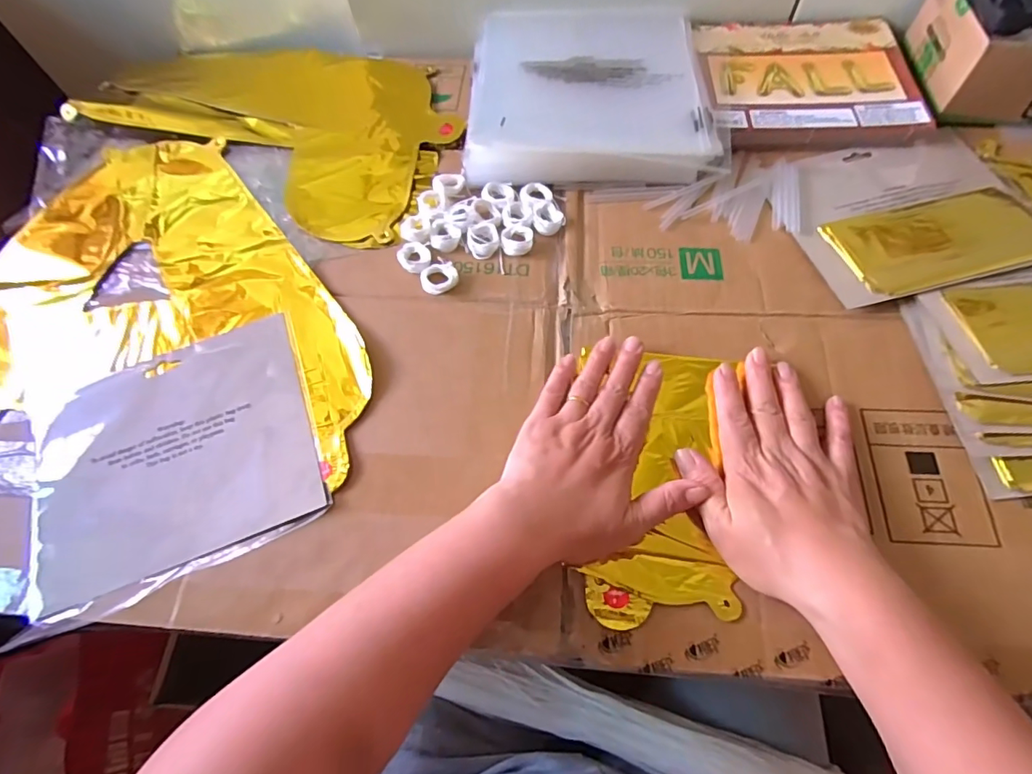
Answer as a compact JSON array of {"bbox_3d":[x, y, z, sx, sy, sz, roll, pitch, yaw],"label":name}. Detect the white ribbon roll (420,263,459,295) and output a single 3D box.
[{"bbox_3d":[-0.061,-0.088,0.417,0.030,0.007,0.025,-18,65,-5],"label":"white ribbon roll"}]

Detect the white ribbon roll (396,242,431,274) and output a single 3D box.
[{"bbox_3d":[-0.084,-0.108,0.426,0.026,0.010,0.032,-5,64,1],"label":"white ribbon roll"}]

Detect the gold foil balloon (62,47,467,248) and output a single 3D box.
[{"bbox_3d":[-0.250,-0.289,0.541,0.412,0.038,0.225,26,69,15],"label":"gold foil balloon"}]

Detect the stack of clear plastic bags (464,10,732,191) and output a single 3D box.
[{"bbox_3d":[0.068,-0.290,0.494,0.218,0.031,0.236,0,64,3],"label":"stack of clear plastic bags"}]

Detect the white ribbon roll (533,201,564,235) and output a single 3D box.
[{"bbox_3d":[0.028,-0.146,0.444,0.024,0.007,0.034,0,64,3],"label":"white ribbon roll"}]

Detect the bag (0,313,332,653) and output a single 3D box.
[{"bbox_3d":[-0.243,0.050,0.360,0.199,0.026,0.173,-23,67,-5],"label":"bag"}]

